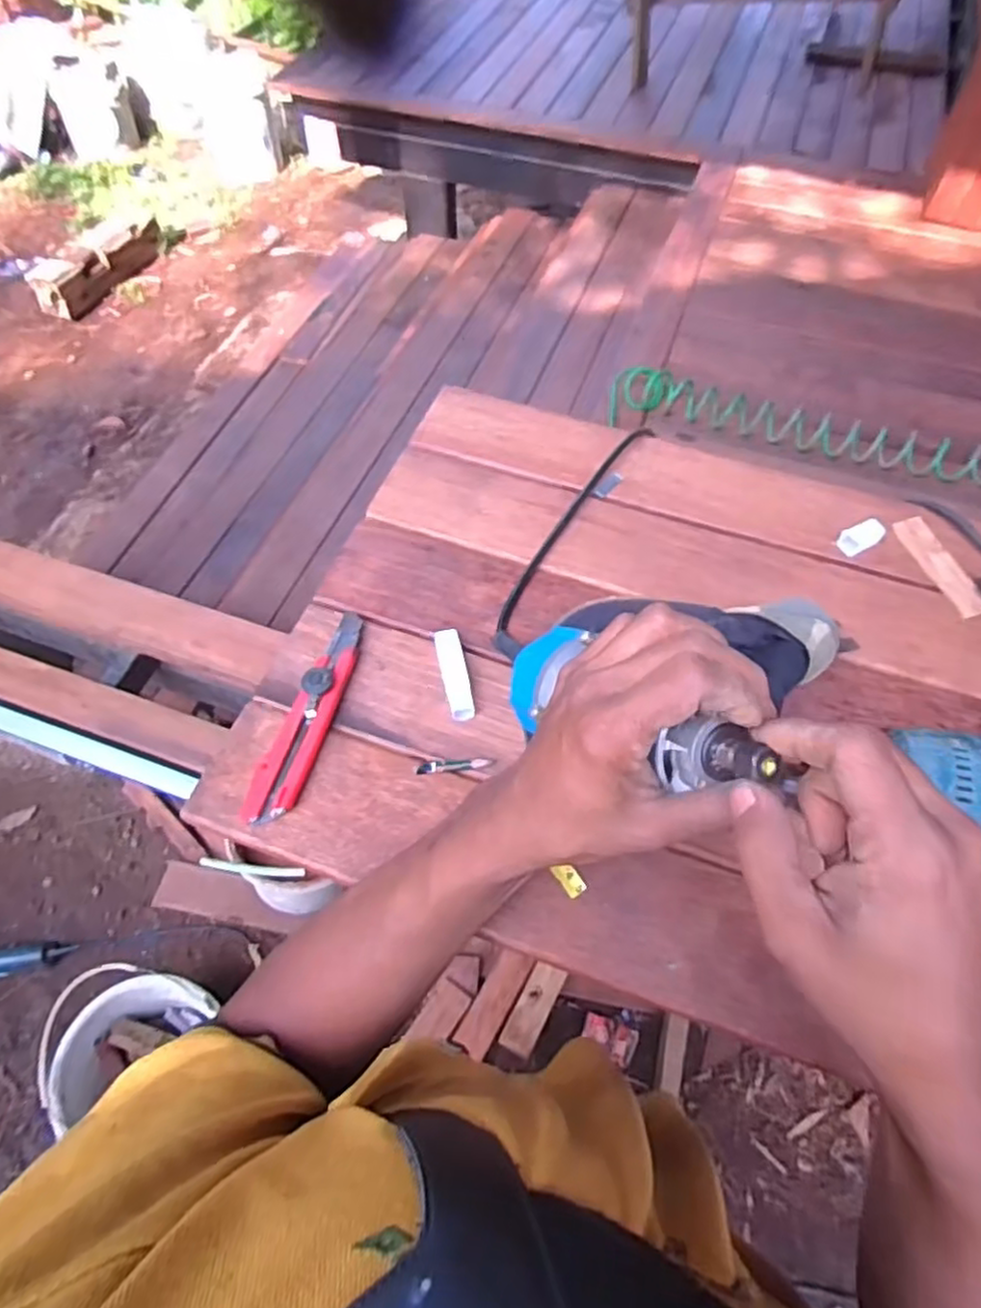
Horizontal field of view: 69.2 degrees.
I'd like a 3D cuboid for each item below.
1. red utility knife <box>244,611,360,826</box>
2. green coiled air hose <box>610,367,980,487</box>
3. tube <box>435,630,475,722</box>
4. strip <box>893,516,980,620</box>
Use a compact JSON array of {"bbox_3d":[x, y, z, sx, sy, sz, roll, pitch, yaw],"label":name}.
[{"bbox_3d":[-0.124,0.040,0.493,0.031,0.017,0.165,15,60,8],"label":"red utility knife"},{"bbox_3d":[0.808,-0.346,1.204,1.213,0.058,0.126,14,60,7],"label":"green coiled air hose"},{"bbox_3d":[-0.026,0.015,0.512,0.019,0.016,0.069,-12,60,-8],"label":"tube"},{"bbox_3d":[0.370,-0.071,0.580,0.027,0.005,0.098,-21,65,-2],"label":"strip"}]

